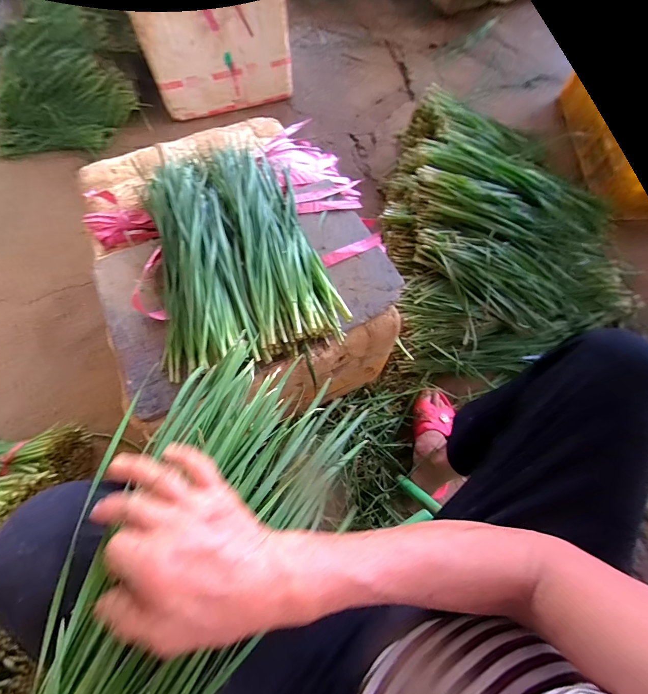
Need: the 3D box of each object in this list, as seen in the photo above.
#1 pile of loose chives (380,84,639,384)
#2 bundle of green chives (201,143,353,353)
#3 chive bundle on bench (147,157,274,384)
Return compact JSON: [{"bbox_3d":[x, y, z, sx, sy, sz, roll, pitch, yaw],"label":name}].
[{"bbox_3d":[0.441,-0.312,0.828,0.592,0.218,0.712,-6,67,-3],"label":"pile of loose chives"},{"bbox_3d":[-0.082,-0.176,0.509,0.122,0.065,0.387,-18,69,-8],"label":"bundle of green chives"},{"bbox_3d":[-0.198,-0.136,0.489,0.133,0.046,0.382,-17,68,-7],"label":"chive bundle on bench"}]

